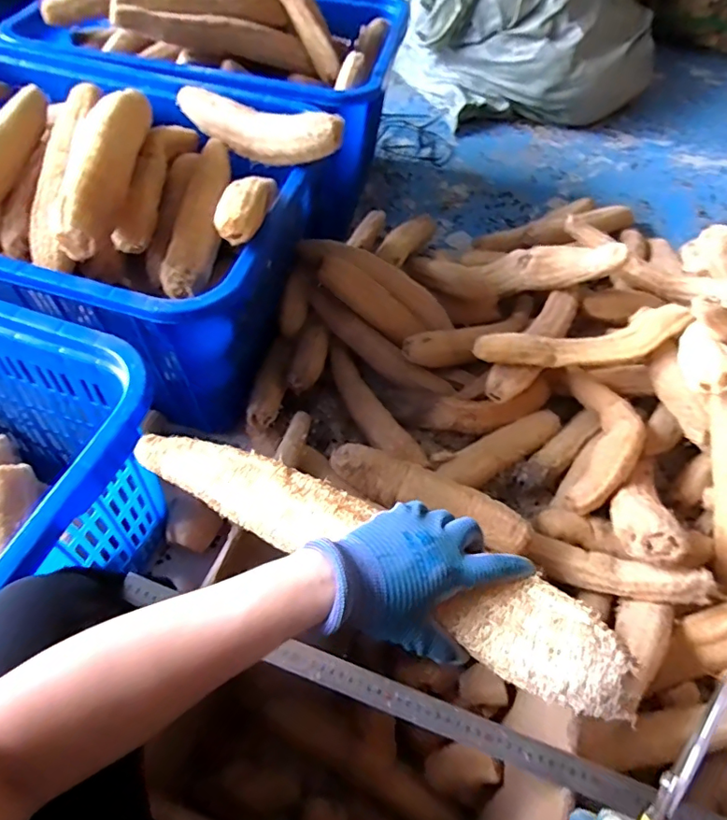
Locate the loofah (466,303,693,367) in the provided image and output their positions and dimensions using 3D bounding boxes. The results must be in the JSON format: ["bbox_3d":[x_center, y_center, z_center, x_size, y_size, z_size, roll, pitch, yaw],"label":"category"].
[{"bbox_3d":[0.396,-0.122,0.951,0.390,0.080,0.080,-6,56,-9],"label":"loofah"}]

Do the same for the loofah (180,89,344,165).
[{"bbox_3d":[-0.199,-0.486,0.881,0.366,0.099,0.061,31,58,17],"label":"loofah"}]

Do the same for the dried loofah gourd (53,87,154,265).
[{"bbox_3d":[-0.374,-0.352,0.742,0.082,0.064,0.344,-1,55,-5],"label":"dried loofah gourd"}]

